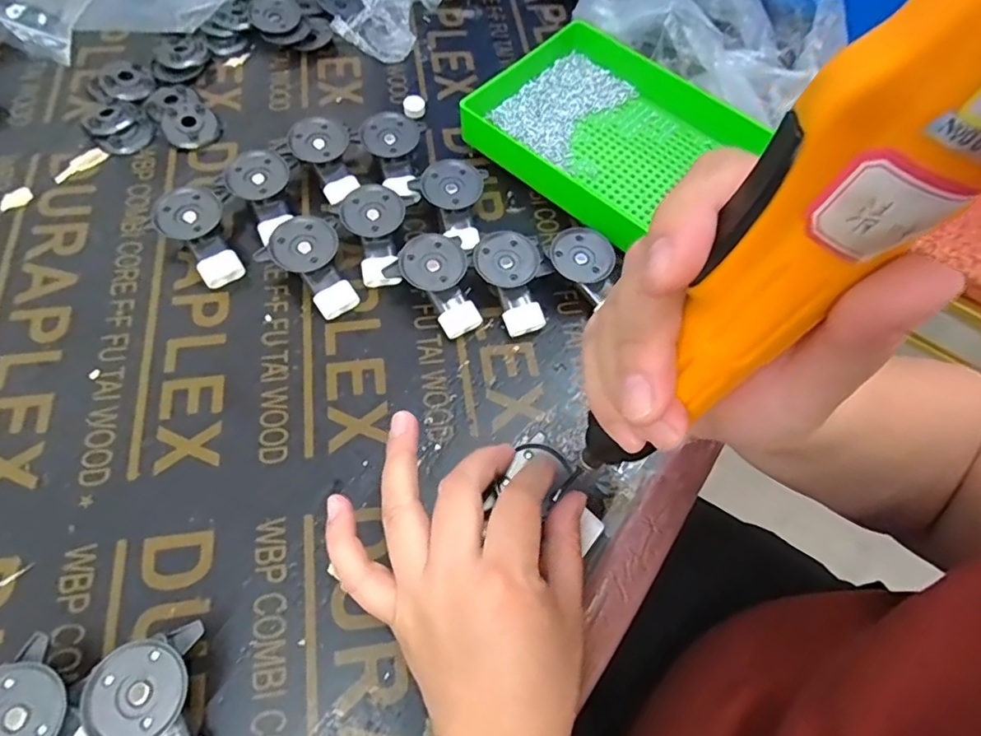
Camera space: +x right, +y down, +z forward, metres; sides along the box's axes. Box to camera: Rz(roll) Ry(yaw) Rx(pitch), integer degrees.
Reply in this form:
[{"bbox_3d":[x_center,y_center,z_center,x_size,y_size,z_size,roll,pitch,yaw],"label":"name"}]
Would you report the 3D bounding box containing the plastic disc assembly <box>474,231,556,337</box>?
[{"bbox_3d":[0.014,-0.056,0.370,0.048,0.030,0.063,-2,64,-4],"label":"plastic disc assembly"}]

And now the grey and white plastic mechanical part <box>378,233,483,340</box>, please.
[{"bbox_3d":[-0.029,-0.056,0.367,0.065,0.032,0.046,39,68,15],"label":"grey and white plastic mechanical part"}]

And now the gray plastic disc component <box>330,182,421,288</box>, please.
[{"bbox_3d":[-0.081,-0.095,0.382,0.048,0.033,0.074,7,64,0],"label":"gray plastic disc component"}]

